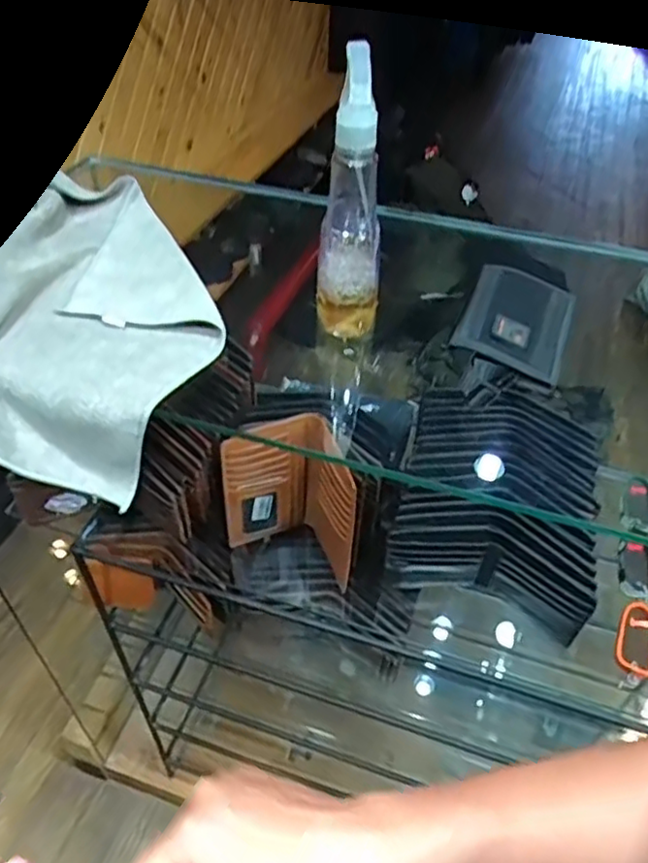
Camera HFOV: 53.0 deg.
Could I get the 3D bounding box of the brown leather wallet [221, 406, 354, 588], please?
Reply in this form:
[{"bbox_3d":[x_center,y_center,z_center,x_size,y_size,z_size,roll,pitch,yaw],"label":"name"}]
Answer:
[{"bbox_3d":[-0.040,0.082,0.694,0.117,0.172,0.121,-12,47,-14],"label":"brown leather wallet"}]

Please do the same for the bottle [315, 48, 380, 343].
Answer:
[{"bbox_3d":[0.024,-0.184,0.533,0.054,0.213,0.068,2,45,0],"label":"bottle"}]

